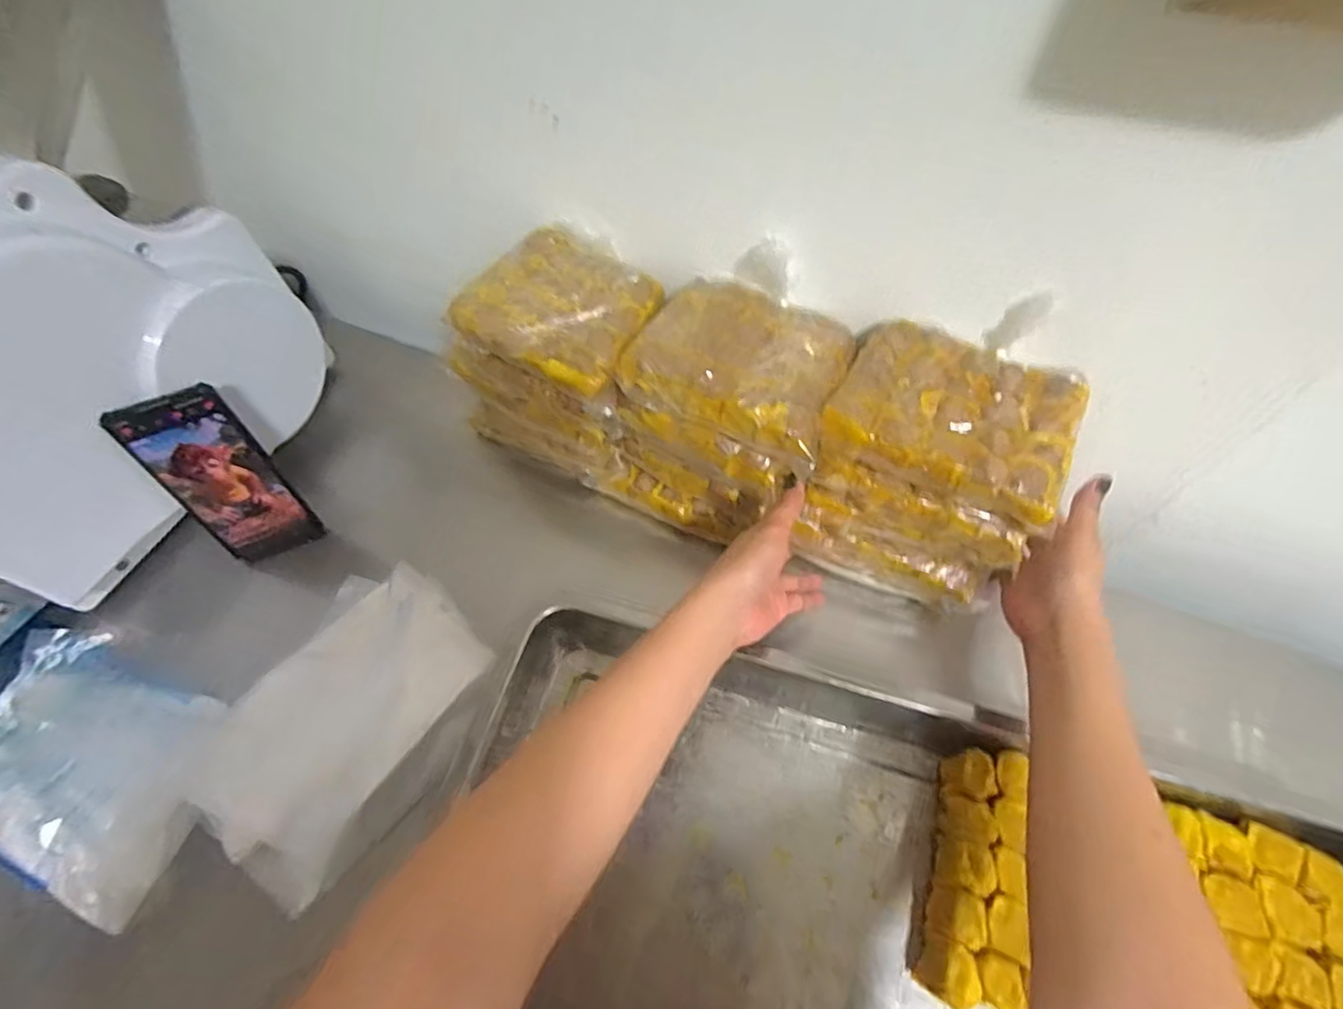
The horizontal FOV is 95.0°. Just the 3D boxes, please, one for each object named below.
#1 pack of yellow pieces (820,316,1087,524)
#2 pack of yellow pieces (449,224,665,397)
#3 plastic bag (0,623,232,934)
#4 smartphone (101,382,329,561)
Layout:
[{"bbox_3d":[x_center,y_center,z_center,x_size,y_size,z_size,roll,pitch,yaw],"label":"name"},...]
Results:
[{"bbox_3d":[0.190,-0.061,0.414,0.150,0.032,0.107,24,61,16],"label":"pack of yellow pieces"},{"bbox_3d":[-0.086,-0.159,0.488,0.138,0.030,0.121,26,63,17],"label":"pack of yellow pieces"},{"bbox_3d":[-0.459,0.189,0.467,0.242,0.025,0.148,17,60,12],"label":"plastic bag"},{"bbox_3d":[-0.367,-0.017,0.511,0.080,0.172,0.016,-19,46,-10],"label":"smartphone"}]

